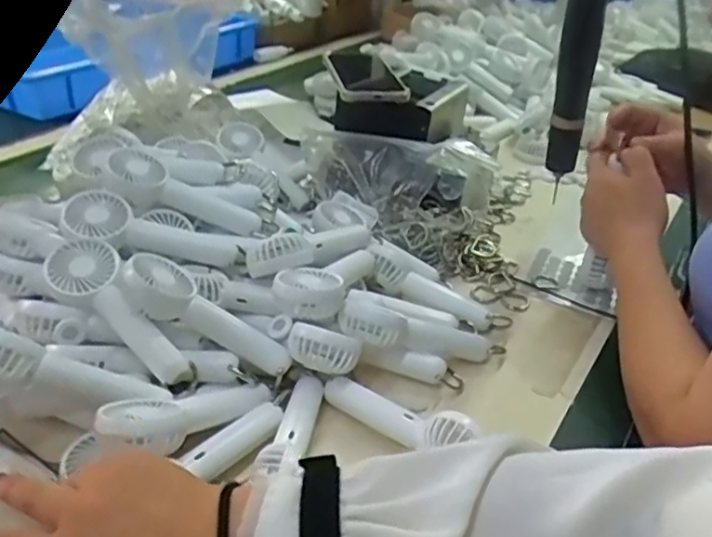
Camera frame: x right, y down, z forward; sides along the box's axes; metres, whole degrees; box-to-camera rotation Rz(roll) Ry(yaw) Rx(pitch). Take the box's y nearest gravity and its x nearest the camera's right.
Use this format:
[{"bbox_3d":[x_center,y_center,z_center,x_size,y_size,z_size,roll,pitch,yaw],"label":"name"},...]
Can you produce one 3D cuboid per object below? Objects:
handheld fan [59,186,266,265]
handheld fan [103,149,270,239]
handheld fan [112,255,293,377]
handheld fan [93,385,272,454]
[{"bbox_3d":[-0.171,-0.031,0.573,0.165,0.029,0.052,15,28,-18],"label":"handheld fan"},{"bbox_3d":[-0.155,-0.065,0.598,0.149,0.031,0.046,23,28,-16],"label":"handheld fan"},{"bbox_3d":[-0.119,0.038,0.518,0.148,0.034,0.053,33,33,-11],"label":"handheld fan"},{"bbox_3d":[-0.124,0.103,0.467,0.054,0.024,0.143,16,7,30],"label":"handheld fan"}]

